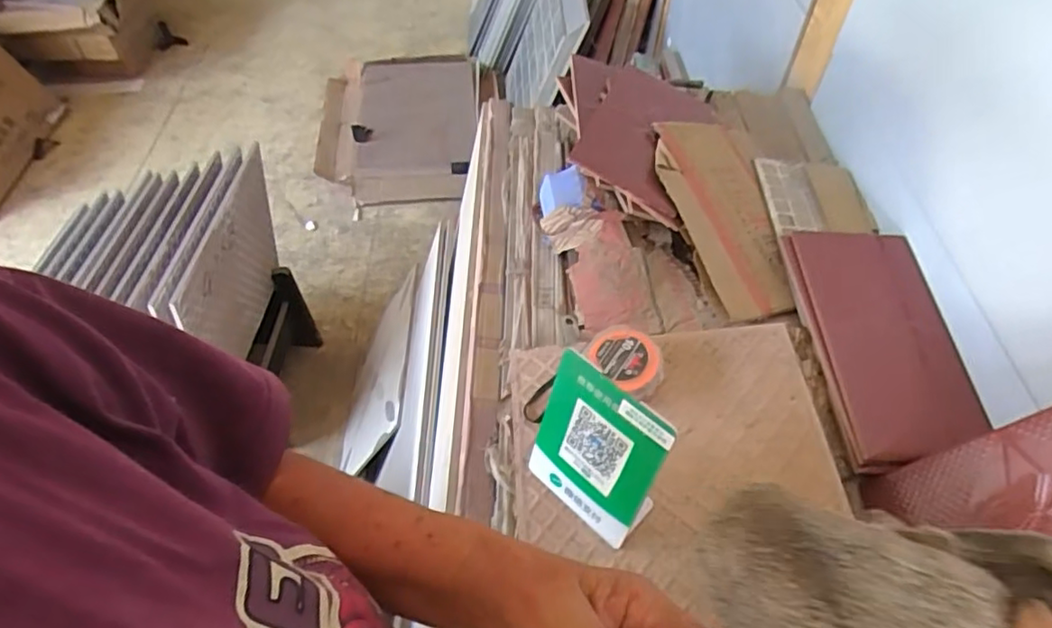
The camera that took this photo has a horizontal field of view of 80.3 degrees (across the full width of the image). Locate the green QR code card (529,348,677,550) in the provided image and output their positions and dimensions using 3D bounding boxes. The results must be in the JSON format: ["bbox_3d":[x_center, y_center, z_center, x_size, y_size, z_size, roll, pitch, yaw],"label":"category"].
[{"bbox_3d":[0.057,0.117,0.537,0.008,0.157,0.116,-25,53,-40],"label":"green QR code card"}]

